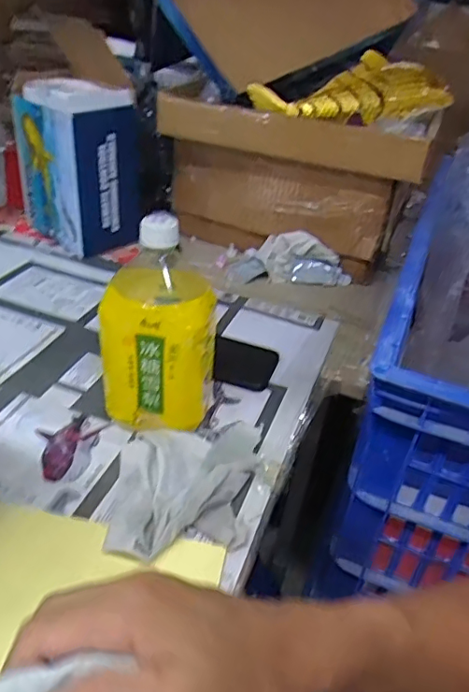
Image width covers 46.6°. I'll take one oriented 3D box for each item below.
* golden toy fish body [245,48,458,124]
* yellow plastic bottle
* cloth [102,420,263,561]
[{"bbox_3d":[0.165,-0.338,0.721,0.286,0.080,0.059,1,34,-9],"label":"golden toy fish body"},{"bbox_3d":[-0.068,-0.016,0.499,0.096,0.198,0.090,5,34,-3],"label":"yellow plastic bottle"},{"bbox_3d":[-0.037,0.107,0.467,0.117,0.038,0.158,6,34,-1],"label":"cloth"}]

